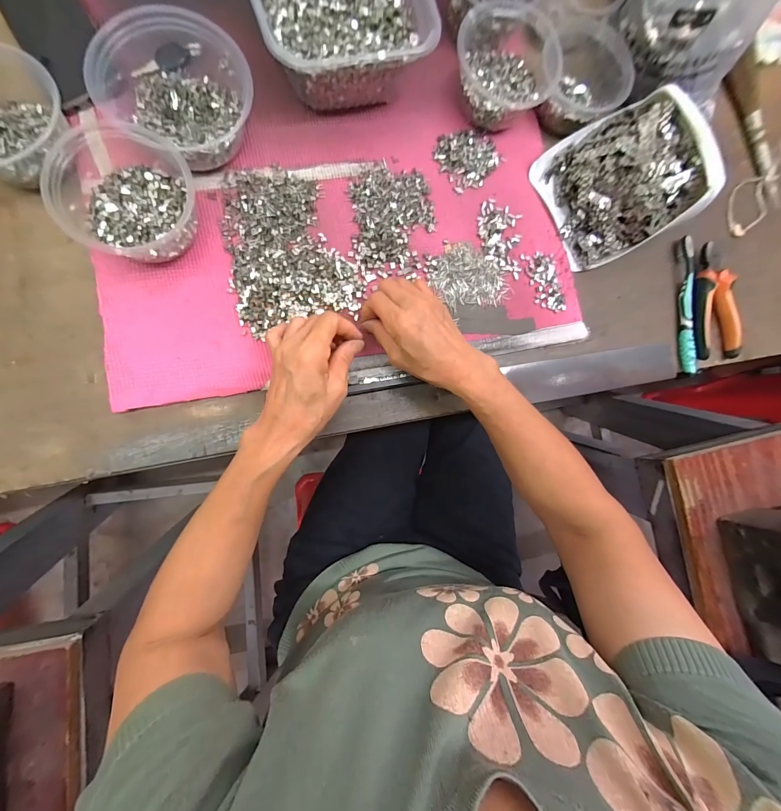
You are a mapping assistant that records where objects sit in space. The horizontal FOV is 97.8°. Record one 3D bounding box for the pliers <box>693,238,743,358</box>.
[{"bbox_3d":[0.430,-0.140,0.453,0.071,0.020,0.152,-3,85,-10],"label":"pliers"}]

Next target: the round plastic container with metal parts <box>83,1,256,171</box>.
[{"bbox_3d":[-0.214,-0.311,0.334,0.133,0.058,0.148,-40,93,-10],"label":"round plastic container with metal parts"}]

